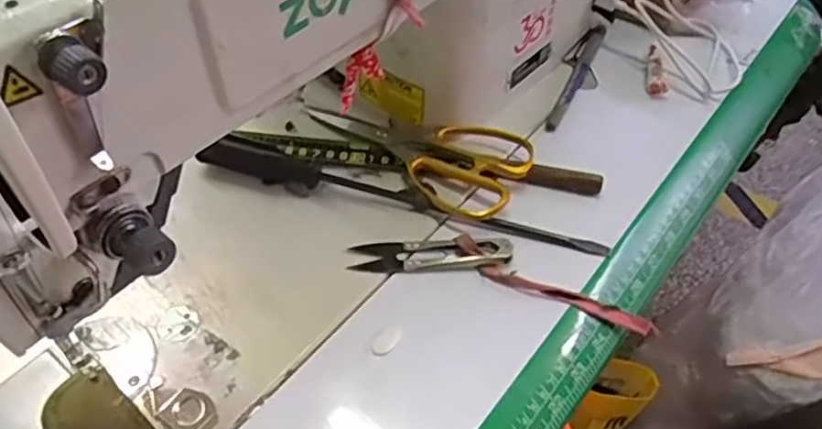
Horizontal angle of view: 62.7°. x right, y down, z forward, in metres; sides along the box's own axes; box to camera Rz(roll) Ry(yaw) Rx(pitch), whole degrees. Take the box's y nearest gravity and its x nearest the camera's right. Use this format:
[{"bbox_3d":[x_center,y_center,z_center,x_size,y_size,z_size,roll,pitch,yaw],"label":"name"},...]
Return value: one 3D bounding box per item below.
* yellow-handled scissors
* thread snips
[{"bbox_3d":[-0.003,-0.042,0.470,0.167,0.019,0.077,12,51,9],"label":"yellow-handled scissors"},{"bbox_3d":[0.012,0.022,0.417,0.097,0.011,0.022,-2,50,-3],"label":"thread snips"}]

